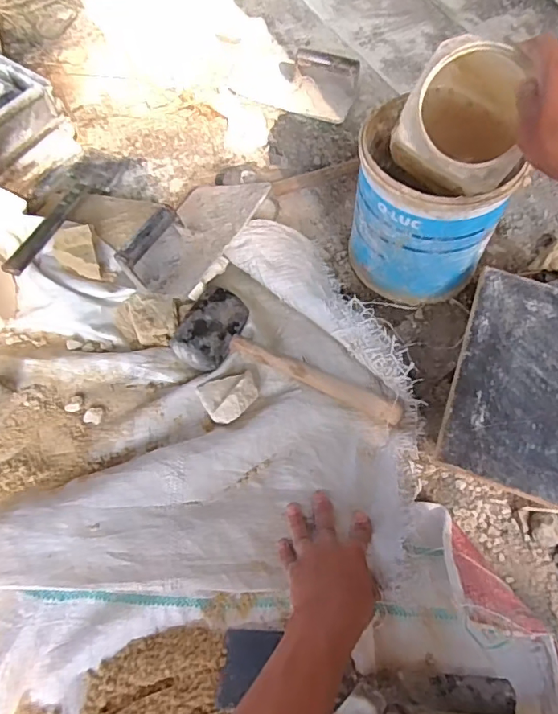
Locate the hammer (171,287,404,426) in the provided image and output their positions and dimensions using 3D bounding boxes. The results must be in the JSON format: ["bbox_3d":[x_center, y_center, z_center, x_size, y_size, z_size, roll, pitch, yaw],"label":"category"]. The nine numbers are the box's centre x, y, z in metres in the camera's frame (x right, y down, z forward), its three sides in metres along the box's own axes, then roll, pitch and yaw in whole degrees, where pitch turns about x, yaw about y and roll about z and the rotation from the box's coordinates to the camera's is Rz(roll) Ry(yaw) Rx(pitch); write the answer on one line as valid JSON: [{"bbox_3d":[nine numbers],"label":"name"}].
[{"bbox_3d":[0.017,-0.006,0.622,0.278,0.060,0.097,13,61,9],"label":"hammer"}]

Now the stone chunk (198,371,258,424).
[{"bbox_3d":[-0.059,0.048,0.612,0.068,0.031,0.058,-17,61,-8],"label":"stone chunk"}]

